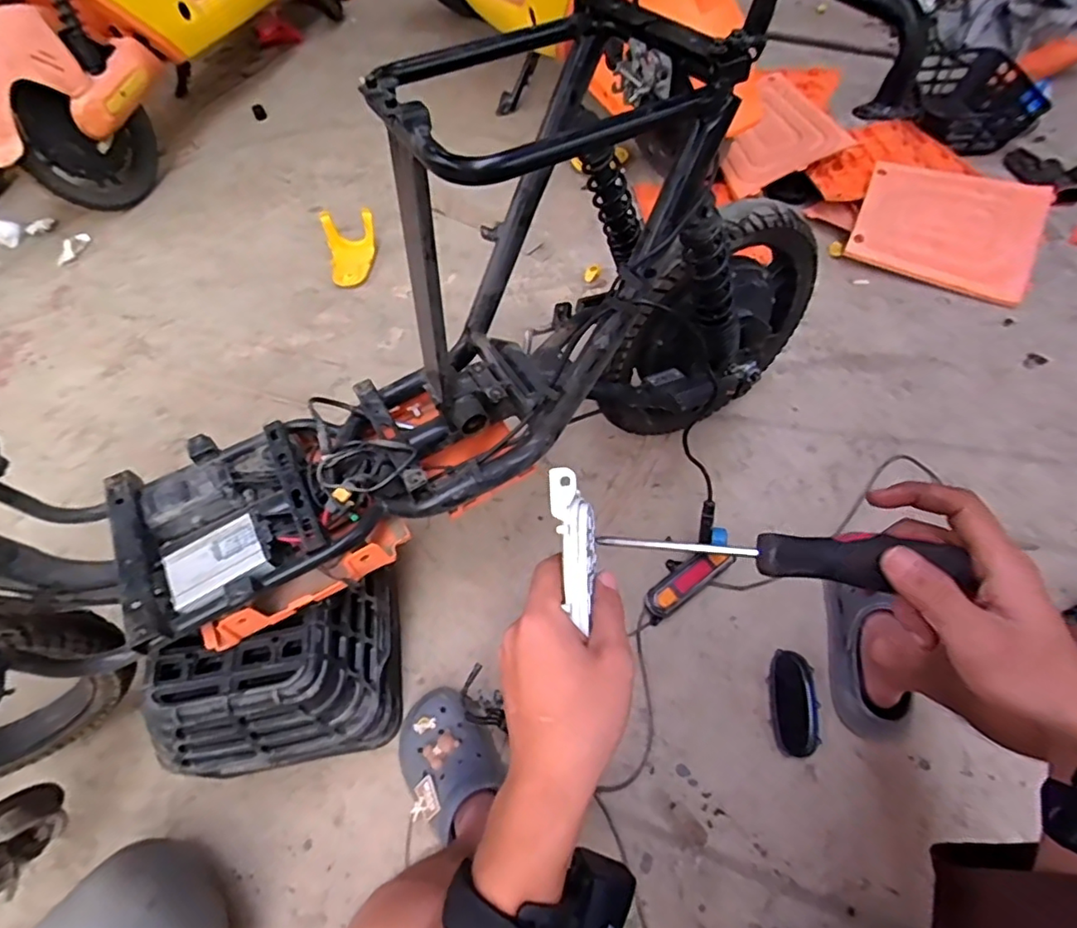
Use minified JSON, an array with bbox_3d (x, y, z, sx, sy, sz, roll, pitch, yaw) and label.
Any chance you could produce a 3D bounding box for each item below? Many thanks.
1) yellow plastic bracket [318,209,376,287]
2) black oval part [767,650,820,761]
[{"bbox_3d":[-0.433,-0.498,1.330,0.120,0.093,0.170,-11,57,-3],"label":"yellow plastic bracket"},{"bbox_3d":[0.345,0.323,0.778,0.060,0.014,0.131,7,58,8],"label":"black oval part"}]

